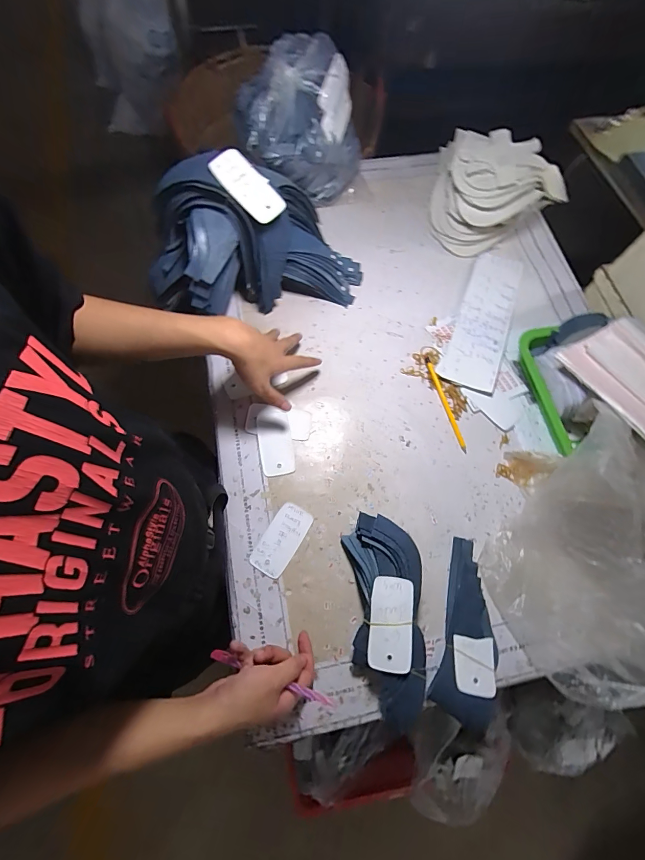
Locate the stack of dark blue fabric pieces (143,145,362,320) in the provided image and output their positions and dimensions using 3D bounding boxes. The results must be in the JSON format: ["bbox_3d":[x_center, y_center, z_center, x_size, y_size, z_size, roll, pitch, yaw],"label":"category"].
[{"bbox_3d":[-0.116,-0.314,0.602,0.364,0.208,0.169,-16,71,-8],"label":"stack of dark blue fabric pieces"}]

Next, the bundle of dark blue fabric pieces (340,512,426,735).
[{"bbox_3d":[0.085,0.240,0.484,0.094,0.054,0.242,-3,70,-3],"label":"bundle of dark blue fabric pieces"}]

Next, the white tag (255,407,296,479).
[{"bbox_3d":[-0.075,0.019,0.580,0.053,0.005,0.109,-9,75,-5],"label":"white tag"}]

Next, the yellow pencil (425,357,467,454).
[{"bbox_3d":[0.209,-0.046,0.618,0.011,0.012,0.177,-14,70,-7],"label":"yellow pencil"}]

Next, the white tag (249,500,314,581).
[{"bbox_3d":[-0.059,0.160,0.535,0.051,0.004,0.103,32,70,7],"label":"white tag"}]

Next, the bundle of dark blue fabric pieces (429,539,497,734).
[{"bbox_3d":[0.197,0.264,0.489,0.075,0.026,0.222,12,70,3],"label":"bundle of dark blue fabric pieces"}]

